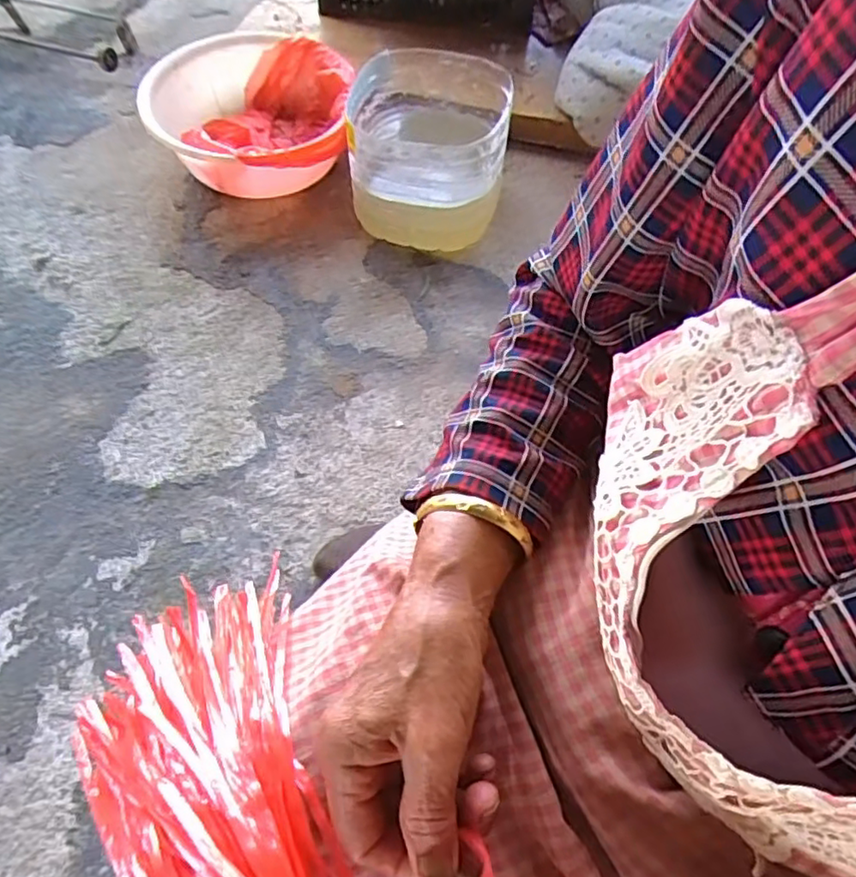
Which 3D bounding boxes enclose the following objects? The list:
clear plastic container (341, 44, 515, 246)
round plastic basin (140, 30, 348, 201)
[{"bbox_3d":[0.002,-0.483,1.022,0.248,0.217,0.265,4,59,1],"label":"clear plastic container"},{"bbox_3d":[-0.308,-0.561,1.089,0.346,0.169,0.333,1,59,-1],"label":"round plastic basin"}]

